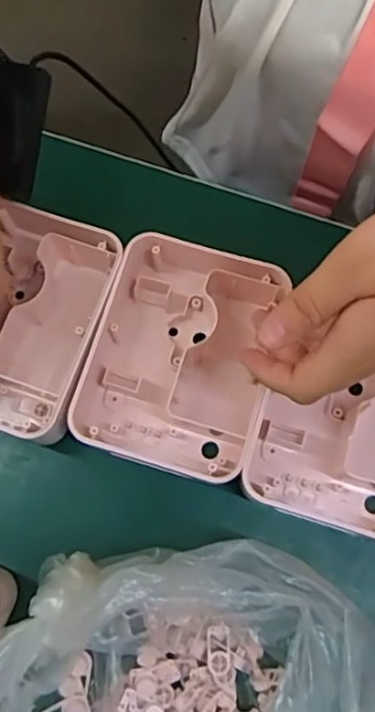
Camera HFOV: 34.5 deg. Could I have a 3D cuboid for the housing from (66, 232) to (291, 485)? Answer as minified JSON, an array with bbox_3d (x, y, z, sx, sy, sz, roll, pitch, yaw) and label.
[{"bbox_3d":[-0.003,-0.001,0.351,0.098,0.033,0.127,16,76,5],"label":"housing"}]

